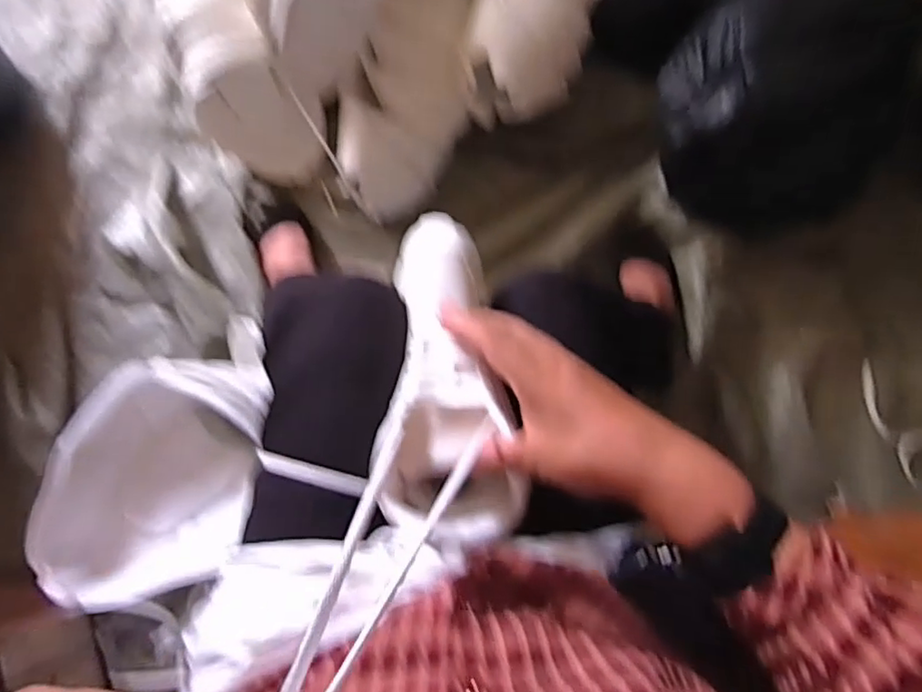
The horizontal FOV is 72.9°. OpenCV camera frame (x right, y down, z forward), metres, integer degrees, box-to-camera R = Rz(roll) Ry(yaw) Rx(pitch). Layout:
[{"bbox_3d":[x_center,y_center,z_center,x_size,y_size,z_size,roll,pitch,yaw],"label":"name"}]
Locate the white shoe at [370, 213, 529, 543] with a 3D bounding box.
[{"bbox_3d":[-0.013,0.013,0.451,0.092,0.075,0.240,-3,74,-2],"label":"white shoe"}]

